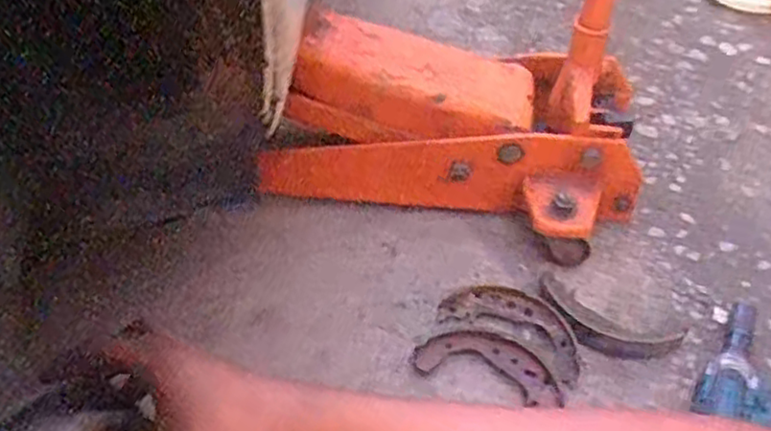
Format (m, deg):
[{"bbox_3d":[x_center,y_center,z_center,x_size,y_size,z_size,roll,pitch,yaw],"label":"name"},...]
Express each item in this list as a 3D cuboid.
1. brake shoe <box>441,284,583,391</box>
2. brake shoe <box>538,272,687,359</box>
[{"bbox_3d":[0.152,0.123,0.808,0.171,0.032,0.067,20,50,24],"label":"brake shoe"},{"bbox_3d":[0.249,0.125,0.797,0.165,0.033,0.062,20,50,24],"label":"brake shoe"}]

